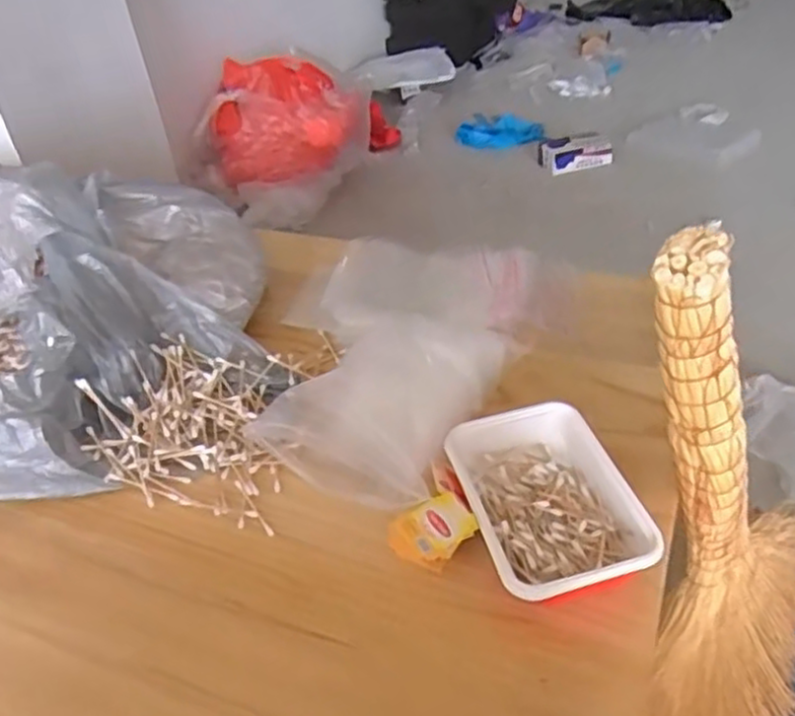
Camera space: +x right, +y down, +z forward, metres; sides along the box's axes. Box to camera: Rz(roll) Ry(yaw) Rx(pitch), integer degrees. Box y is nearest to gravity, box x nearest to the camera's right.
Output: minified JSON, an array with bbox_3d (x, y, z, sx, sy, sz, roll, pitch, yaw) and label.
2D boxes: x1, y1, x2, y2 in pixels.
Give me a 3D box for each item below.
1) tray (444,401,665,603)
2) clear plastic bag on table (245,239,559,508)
[{"bbox_3d":[0.117,0.107,0.549,0.120,0.034,0.172,-12,38,-7],"label":"tray"},{"bbox_3d":[-0.001,-0.023,0.732,0.275,0.069,0.375,9,40,19],"label":"clear plastic bag on table"}]

